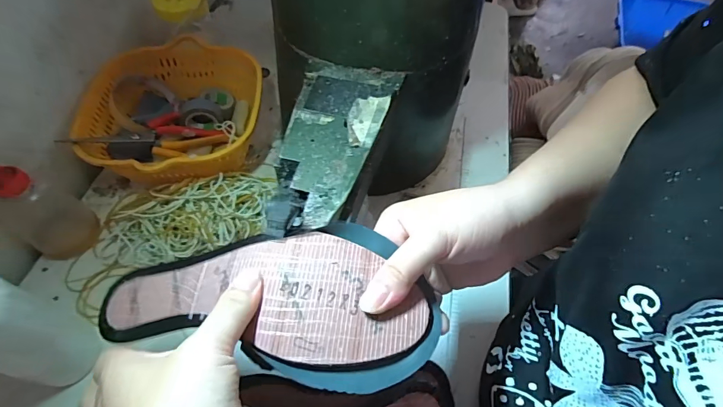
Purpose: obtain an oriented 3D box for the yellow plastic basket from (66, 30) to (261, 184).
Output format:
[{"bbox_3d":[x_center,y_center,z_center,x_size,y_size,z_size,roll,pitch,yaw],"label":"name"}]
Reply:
[{"bbox_3d":[-0.233,-0.105,0.507,0.195,0.087,0.222,-3,57,-3],"label":"yellow plastic basket"}]

